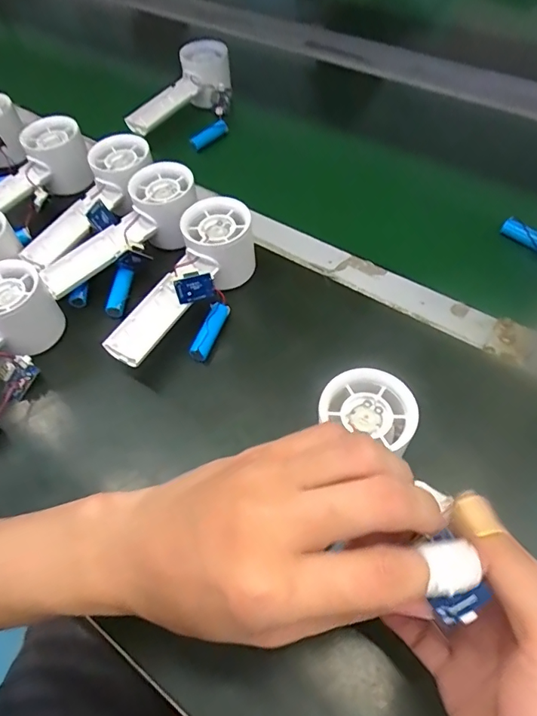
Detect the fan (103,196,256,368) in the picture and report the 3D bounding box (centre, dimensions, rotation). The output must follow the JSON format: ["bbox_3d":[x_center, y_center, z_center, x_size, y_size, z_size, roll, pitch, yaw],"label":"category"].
[{"bbox_3d":[-0.066,-0.059,0.381,0.055,0.050,0.160,24,61,19],"label":"fan"}]

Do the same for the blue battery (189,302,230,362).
[{"bbox_3d":[-0.046,-0.022,0.375,0.013,0.014,0.057,15,59,14],"label":"blue battery"}]

